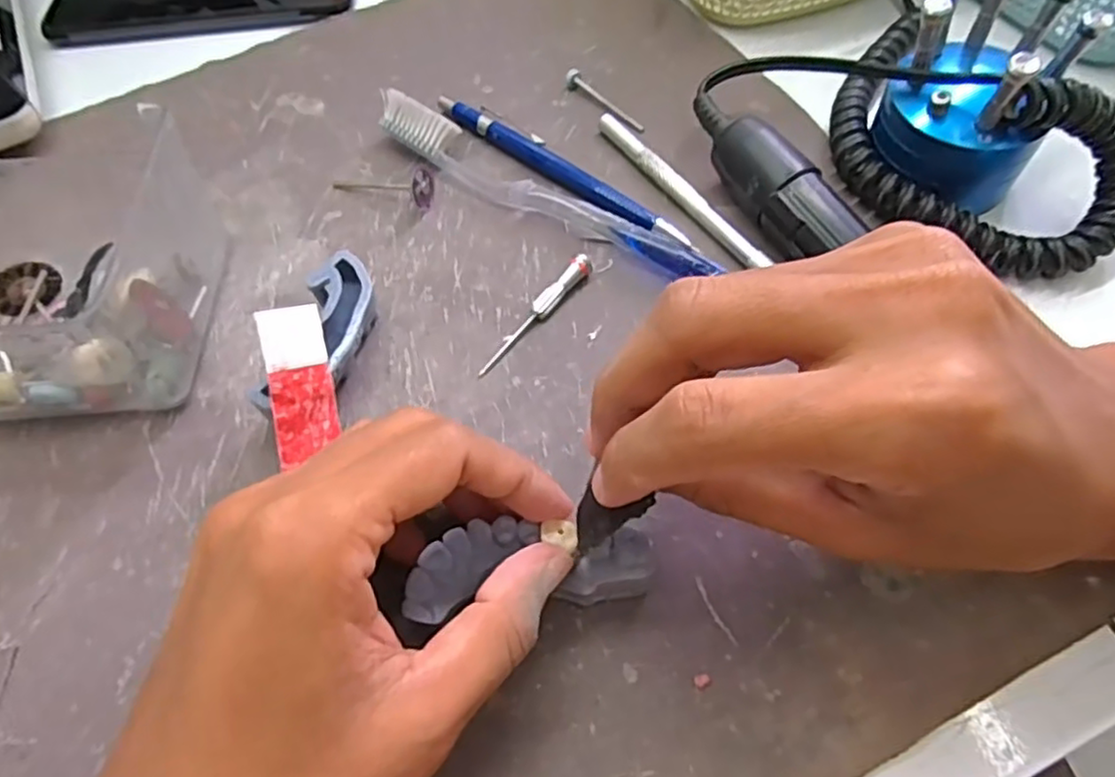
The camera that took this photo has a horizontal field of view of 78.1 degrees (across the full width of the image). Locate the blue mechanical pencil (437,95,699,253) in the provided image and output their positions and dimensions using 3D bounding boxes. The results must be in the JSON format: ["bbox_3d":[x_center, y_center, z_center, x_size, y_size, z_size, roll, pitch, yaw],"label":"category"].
[{"bbox_3d":[-0.001,-0.091,0.288,0.135,0.009,0.008,37,69,21],"label":"blue mechanical pencil"}]

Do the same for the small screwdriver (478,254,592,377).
[{"bbox_3d":[-0.008,-0.028,0.253,0.007,0.009,0.060,36,69,20],"label":"small screwdriver"}]

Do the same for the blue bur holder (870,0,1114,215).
[{"bbox_3d":[0.153,-0.107,0.254,0.060,0.065,0.057,35,68,20],"label":"blue bur holder"}]

